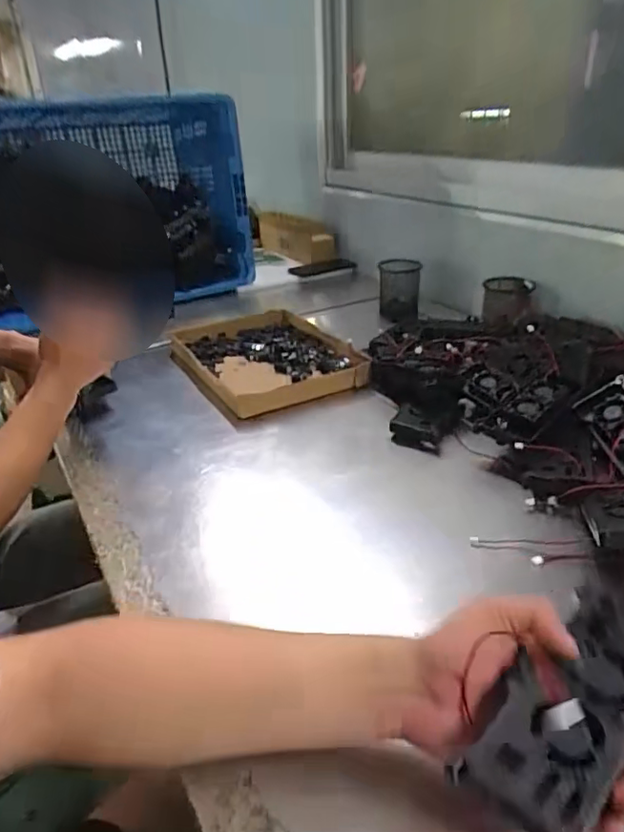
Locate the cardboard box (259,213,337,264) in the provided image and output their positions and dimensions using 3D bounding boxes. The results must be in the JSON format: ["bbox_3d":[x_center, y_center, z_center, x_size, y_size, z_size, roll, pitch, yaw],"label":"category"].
[{"bbox_3d":[-0.049,-0.510,1.587,0.094,0.107,0.282,-22,35,-32],"label":"cardboard box"}]

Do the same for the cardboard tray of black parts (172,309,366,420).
[{"bbox_3d":[-0.086,-0.105,0.949,0.248,0.035,0.356,-16,32,-23],"label":"cardboard tray of black parts"}]

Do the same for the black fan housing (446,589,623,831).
[{"bbox_3d":[0.144,0.162,0.309,0.141,0.019,0.069,-36,40,-23],"label":"black fan housing"}]

